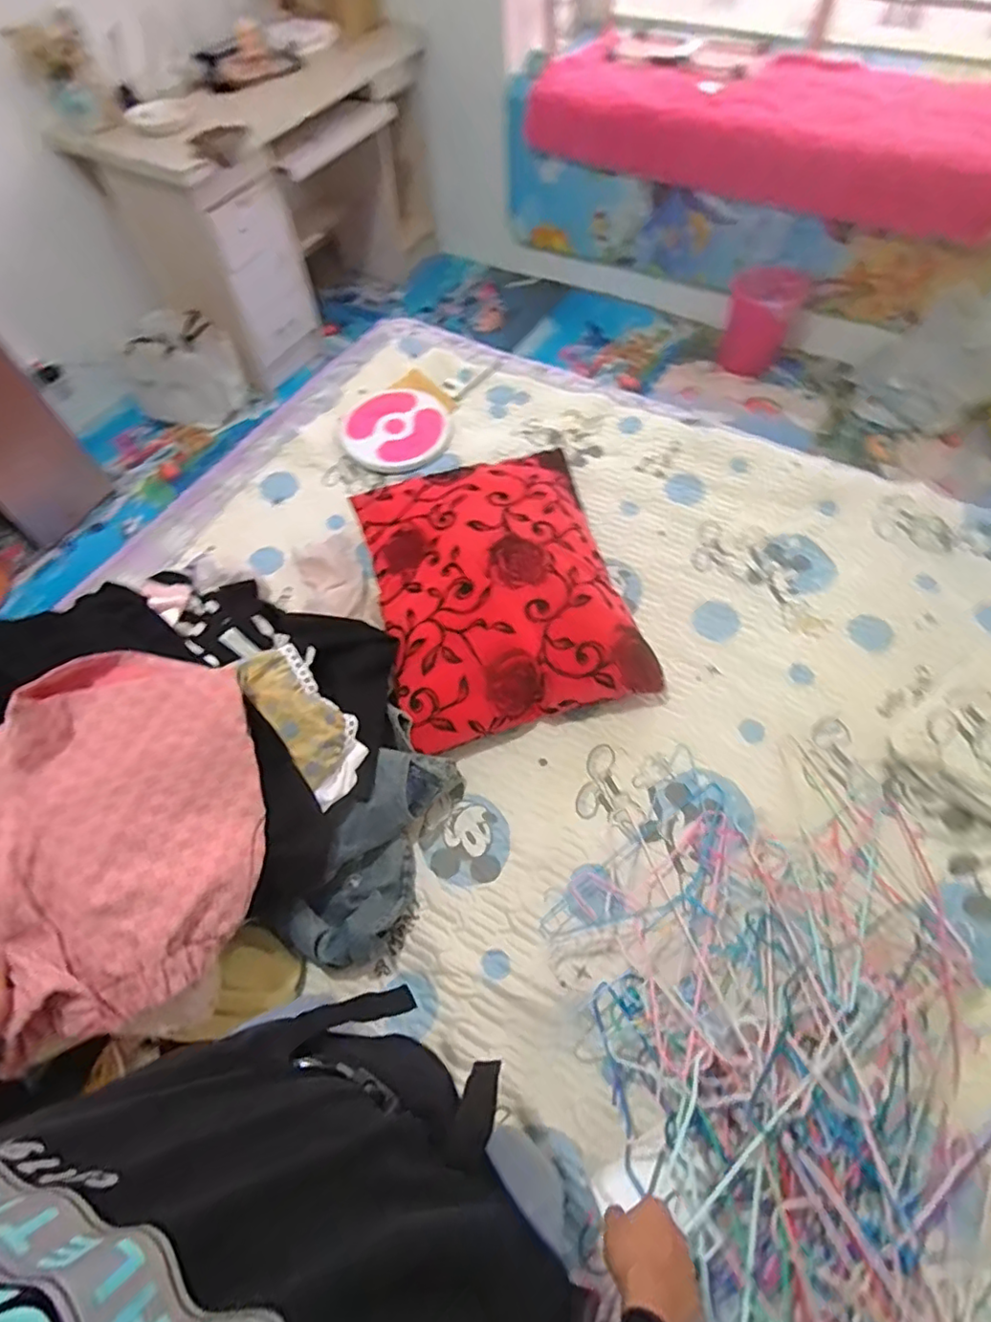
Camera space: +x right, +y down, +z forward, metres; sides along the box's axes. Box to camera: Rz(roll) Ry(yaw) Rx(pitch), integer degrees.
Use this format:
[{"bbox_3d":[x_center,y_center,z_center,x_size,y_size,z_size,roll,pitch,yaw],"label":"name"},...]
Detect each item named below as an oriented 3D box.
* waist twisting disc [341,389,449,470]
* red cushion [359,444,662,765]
[{"bbox_3d":[-0.244,-0.568,1.451,0.259,0.026,0.253,-4,61,0],"label":"waist twisting disc"},{"bbox_3d":[0.000,-0.157,1.139,0.443,0.141,0.567,-15,61,-6],"label":"red cushion"}]

